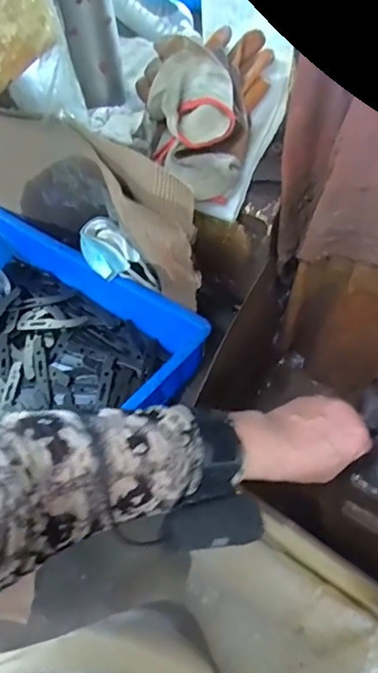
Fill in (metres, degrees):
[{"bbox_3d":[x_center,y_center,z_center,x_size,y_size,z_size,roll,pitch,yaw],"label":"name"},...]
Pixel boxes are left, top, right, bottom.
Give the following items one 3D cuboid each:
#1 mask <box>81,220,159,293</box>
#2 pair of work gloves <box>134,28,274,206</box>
[{"bbox_3d":[-0.088,-0.105,0.654,0.114,0.035,0.064,28,99,-9],"label":"mask"},{"bbox_3d":[0.005,-0.255,0.538,0.144,0.069,0.208,14,59,8],"label":"pair of work gloves"}]

